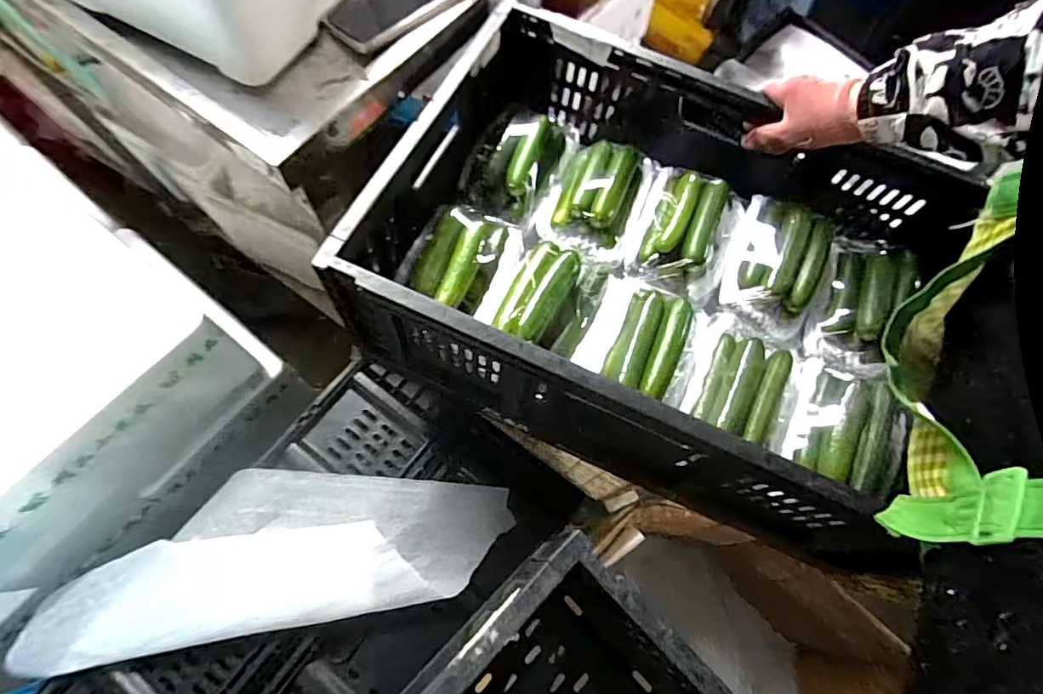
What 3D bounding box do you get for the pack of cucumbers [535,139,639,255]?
[{"bbox_3d":[0.086,-0.191,0.629,0.105,0.061,0.155,22,68,6],"label":"pack of cucumbers"}]

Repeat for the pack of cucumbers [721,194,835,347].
[{"bbox_3d":[0.294,-0.099,0.597,0.105,0.056,0.173,17,68,4],"label":"pack of cucumbers"}]

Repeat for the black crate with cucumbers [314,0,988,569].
[{"bbox_3d":[0.154,-0.083,0.554,0.571,0.180,0.386,23,68,6],"label":"black crate with cucumbers"}]

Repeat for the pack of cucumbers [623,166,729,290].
[{"bbox_3d":[0.185,-0.145,0.609,0.093,0.041,0.157,19,68,5],"label":"pack of cucumbers"}]

